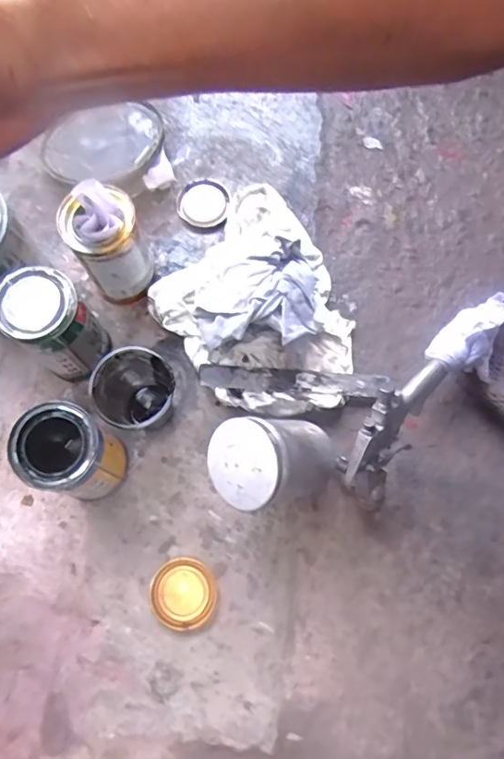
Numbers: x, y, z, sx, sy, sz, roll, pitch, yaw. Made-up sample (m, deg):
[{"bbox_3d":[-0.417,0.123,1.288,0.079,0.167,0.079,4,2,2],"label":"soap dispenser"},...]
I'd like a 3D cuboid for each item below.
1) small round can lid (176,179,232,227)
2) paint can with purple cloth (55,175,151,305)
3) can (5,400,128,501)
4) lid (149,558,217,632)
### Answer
[{"bbox_3d":[-0.059,-0.219,0.645,0.064,0.017,0.064,0,74,-2],"label":"small round can lid"},{"bbox_3d":[-0.147,-0.134,0.552,0.068,0.148,0.064,0,74,-2],"label":"paint can with purple cloth"},{"bbox_3d":[-0.169,0.072,0.505,0.073,0.130,0.071,0,74,-2],"label":"can"},{"bbox_3d":[-0.069,0.214,0.528,0.064,0.004,0.063,30,75,6],"label":"lid"}]

